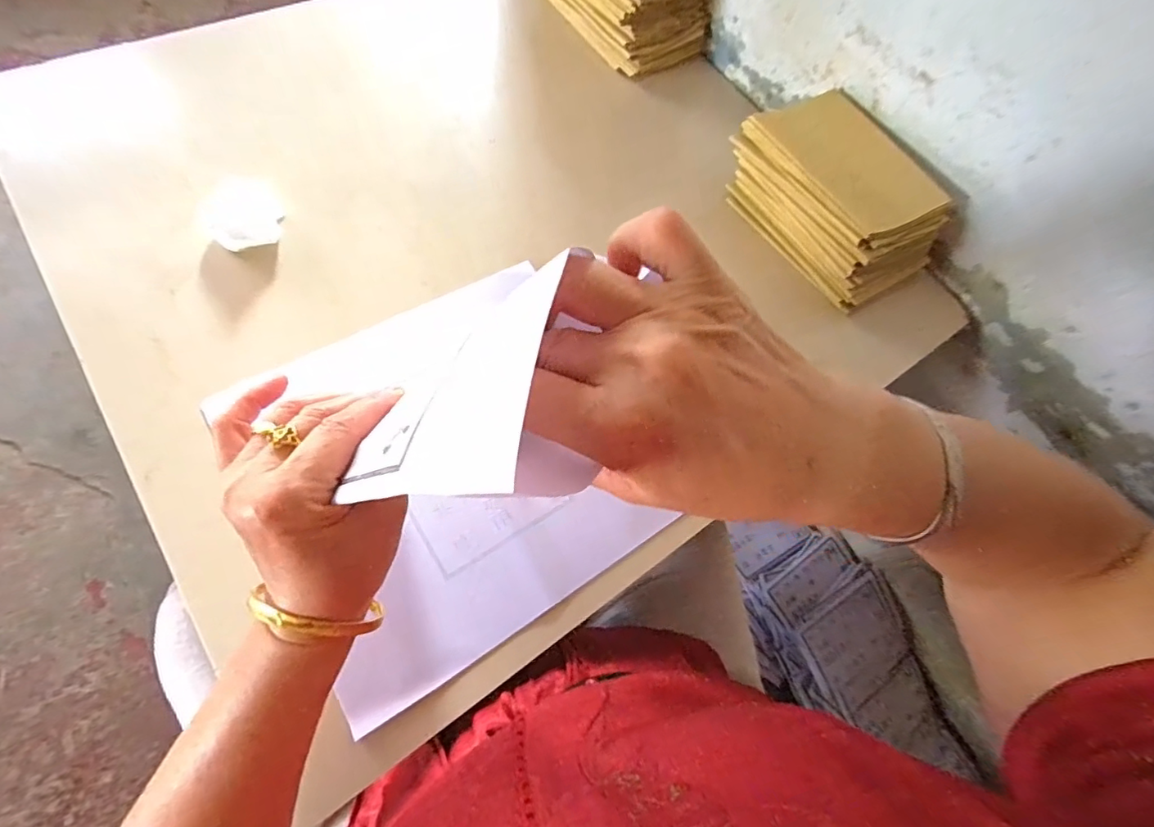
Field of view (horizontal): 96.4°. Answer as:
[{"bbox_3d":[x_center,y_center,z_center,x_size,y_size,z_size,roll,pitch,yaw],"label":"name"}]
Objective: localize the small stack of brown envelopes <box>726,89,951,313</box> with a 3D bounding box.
[{"bbox_3d":[0.294,-0.249,0.581,0.160,0.097,0.229,-30,74,-20],"label":"small stack of brown envelopes"}]

